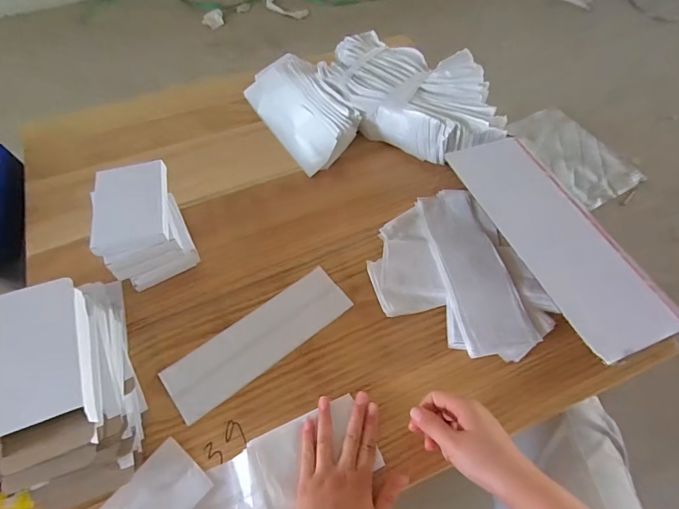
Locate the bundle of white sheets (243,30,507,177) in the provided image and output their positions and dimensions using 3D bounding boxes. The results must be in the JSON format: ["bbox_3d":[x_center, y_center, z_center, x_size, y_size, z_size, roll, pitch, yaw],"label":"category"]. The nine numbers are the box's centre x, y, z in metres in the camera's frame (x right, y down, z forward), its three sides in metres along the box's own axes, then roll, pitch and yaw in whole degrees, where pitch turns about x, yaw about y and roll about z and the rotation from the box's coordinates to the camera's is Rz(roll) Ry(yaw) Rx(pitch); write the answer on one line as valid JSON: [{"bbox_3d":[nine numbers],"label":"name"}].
[{"bbox_3d":[0.043,-0.275,0.722,0.398,0.082,0.272,-2,58,-1],"label":"bundle of white sheets"}]

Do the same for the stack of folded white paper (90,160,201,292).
[{"bbox_3d":[-0.257,-0.036,0.548,0.099,0.111,0.136,-18,60,-10],"label":"stack of folded white paper"}]

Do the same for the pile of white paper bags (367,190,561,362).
[{"bbox_3d":[0.153,0.028,0.575,0.202,0.016,0.256,-18,60,-10],"label":"pile of white paper bags"}]

